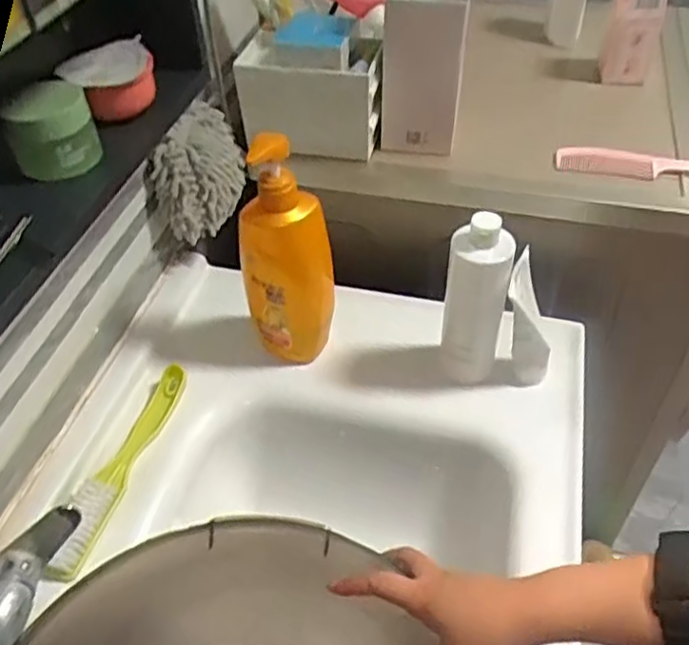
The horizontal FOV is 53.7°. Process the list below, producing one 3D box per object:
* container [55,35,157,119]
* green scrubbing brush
[{"bbox_3d":[-0.193,-0.203,0.563,0.065,0.041,0.075,-30,51,-25],"label":"container"},{"bbox_3d":[-0.217,0.138,0.660,0.035,0.040,0.229,13,46,15],"label":"green scrubbing brush"}]

